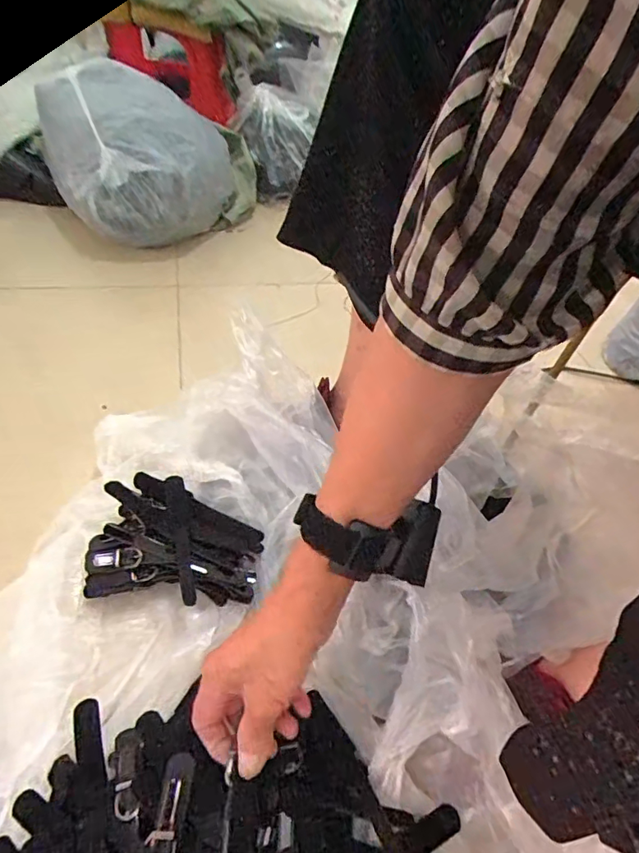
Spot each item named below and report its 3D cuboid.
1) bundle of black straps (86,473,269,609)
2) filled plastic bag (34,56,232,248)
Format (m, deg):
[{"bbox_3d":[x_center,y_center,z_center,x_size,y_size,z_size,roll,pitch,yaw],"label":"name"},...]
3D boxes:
[{"bbox_3d":[-0.126,0.102,0.441,0.146,0.058,0.101,6,47,2],"label":"bundle of black straps"},{"bbox_3d":[-0.275,-0.415,0.746,0.271,0.216,0.225,-17,50,-18],"label":"filled plastic bag"}]

